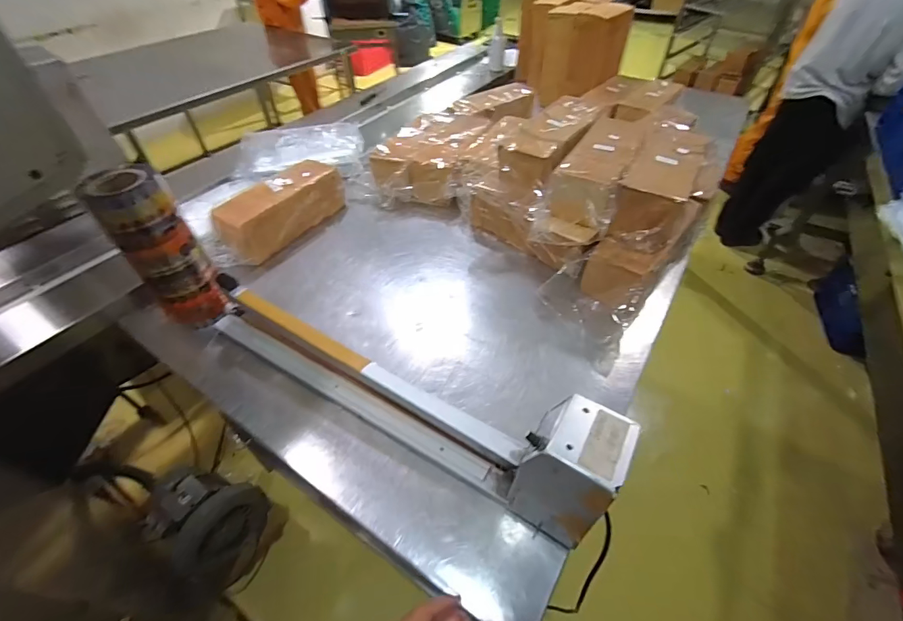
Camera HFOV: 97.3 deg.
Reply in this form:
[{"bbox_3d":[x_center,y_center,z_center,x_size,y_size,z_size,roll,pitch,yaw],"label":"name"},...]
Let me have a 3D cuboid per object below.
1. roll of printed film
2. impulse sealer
[{"bbox_3d":[-0.568,-0.111,0.780,0.135,0.323,0.113,-34,56,-26],"label":"roll of printed film"},{"bbox_3d":[-0.134,0.095,0.688,0.803,0.219,0.123,25,52,21],"label":"impulse sealer"}]

